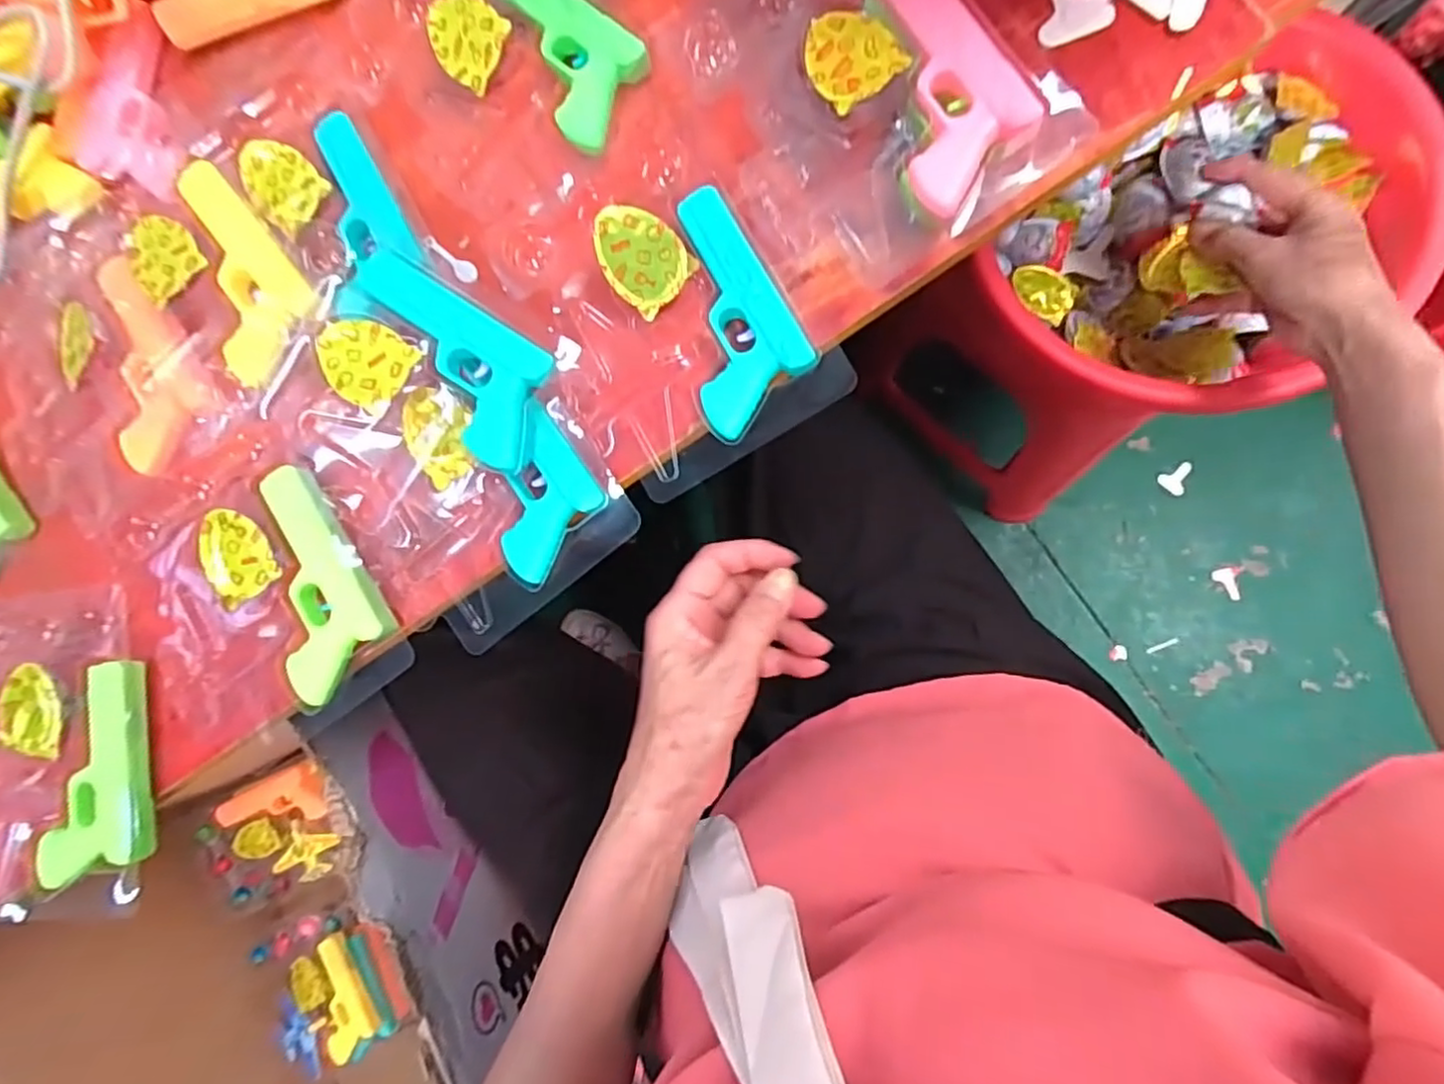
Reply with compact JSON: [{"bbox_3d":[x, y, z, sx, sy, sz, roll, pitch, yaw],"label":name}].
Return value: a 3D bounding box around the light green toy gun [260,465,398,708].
[{"bbox_3d":[-0.219,0.021,0.361,0.061,0.016,0.114,-29,83,5],"label":"light green toy gun"}]

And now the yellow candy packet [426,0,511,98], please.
[{"bbox_3d":[-0.137,-0.267,0.360,0.047,0.005,0.039,37,111,9],"label":"yellow candy packet"}]

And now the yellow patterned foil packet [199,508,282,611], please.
[{"bbox_3d":[-0.259,0.006,0.364,0.033,0.015,0.048,-25,84,6],"label":"yellow patterned foil packet"}]

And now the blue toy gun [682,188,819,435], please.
[{"bbox_3d":[-0.001,-0.115,0.341,0.060,0.015,0.117,-29,83,5],"label":"blue toy gun"}]

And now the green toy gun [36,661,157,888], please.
[{"bbox_3d":[-0.341,0.125,0.372,0.059,0.020,0.113,-6,86,8],"label":"green toy gun"}]

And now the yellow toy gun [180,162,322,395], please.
[{"bbox_3d":[-0.256,-0.142,0.354,0.055,0.018,0.132,-39,82,4],"label":"yellow toy gun"}]

